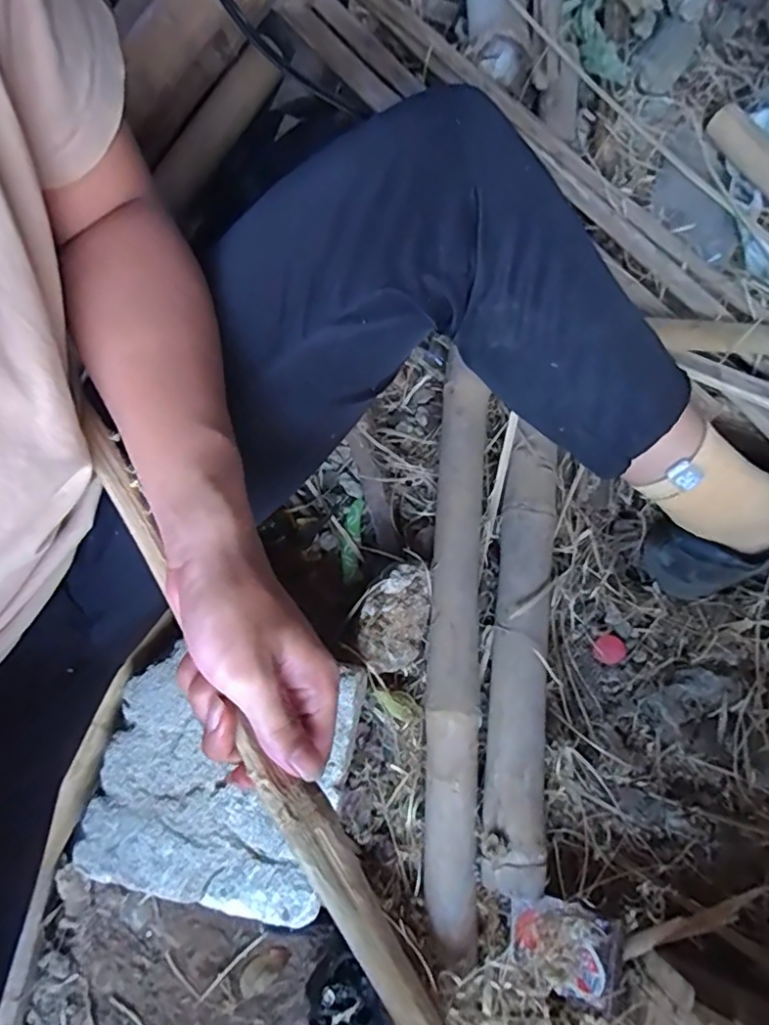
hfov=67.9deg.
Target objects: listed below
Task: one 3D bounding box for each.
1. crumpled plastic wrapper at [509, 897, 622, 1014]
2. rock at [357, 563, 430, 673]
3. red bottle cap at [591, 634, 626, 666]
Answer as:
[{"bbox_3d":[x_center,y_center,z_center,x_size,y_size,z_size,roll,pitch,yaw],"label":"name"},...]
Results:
[{"bbox_3d":[0.145,0.356,0.468,0.091,0.018,0.064,21,72,6],"label":"crumpled plastic wrapper"},{"bbox_3d":[0.010,0.101,0.558,0.065,0.051,0.105,17,72,5],"label":"rock"},{"bbox_3d":[0.235,0.144,0.599,0.030,0.011,0.030,0,71,-1],"label":"red bottle cap"}]

